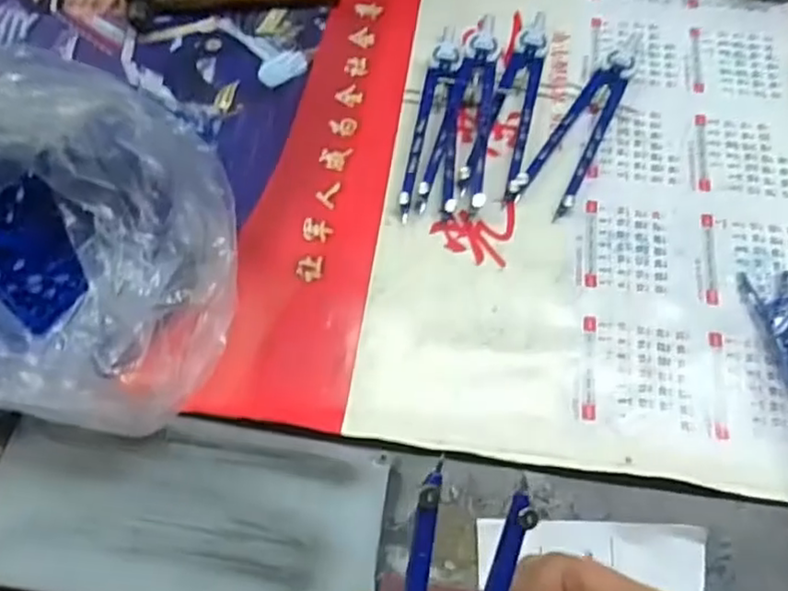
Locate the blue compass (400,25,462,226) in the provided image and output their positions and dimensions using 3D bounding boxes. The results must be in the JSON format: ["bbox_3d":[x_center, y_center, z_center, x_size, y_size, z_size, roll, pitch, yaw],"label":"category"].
[{"bbox_3d":[0.026,-0.117,0.451,0.022,0.013,0.152,10,63,5],"label":"blue compass"}]

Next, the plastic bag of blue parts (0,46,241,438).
[{"bbox_3d":[-0.169,-0.022,0.349,0.160,0.111,0.168,2,63,0],"label":"plastic bag of blue parts"}]

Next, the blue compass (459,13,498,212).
[{"bbox_3d":[0.054,-0.124,0.448,0.023,0.019,0.151,6,63,3],"label":"blue compass"}]

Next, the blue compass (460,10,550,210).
[{"bbox_3d":[0.081,-0.131,0.456,0.039,0.011,0.158,16,64,8],"label":"blue compass"}]

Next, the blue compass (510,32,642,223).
[{"bbox_3d":[0.135,-0.124,0.453,0.036,0.015,0.169,30,67,14],"label":"blue compass"}]

